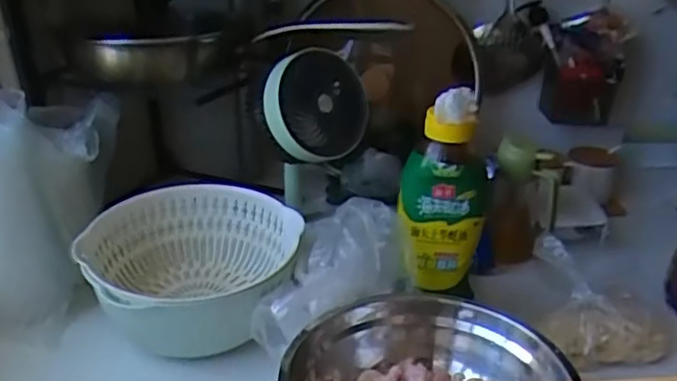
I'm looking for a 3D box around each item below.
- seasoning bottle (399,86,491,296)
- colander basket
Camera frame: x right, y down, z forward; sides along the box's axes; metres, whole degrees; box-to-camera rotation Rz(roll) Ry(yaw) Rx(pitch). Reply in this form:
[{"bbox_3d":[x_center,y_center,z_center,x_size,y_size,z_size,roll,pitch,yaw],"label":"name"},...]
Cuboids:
[{"bbox_3d":[0.116,-0.003,0.690,0.090,0.208,0.073,6,25,10],"label":"seasoning bottle"},{"bbox_3d":[-0.158,0.097,0.694,0.201,0.130,0.210,7,25,14],"label":"colander basket"}]

